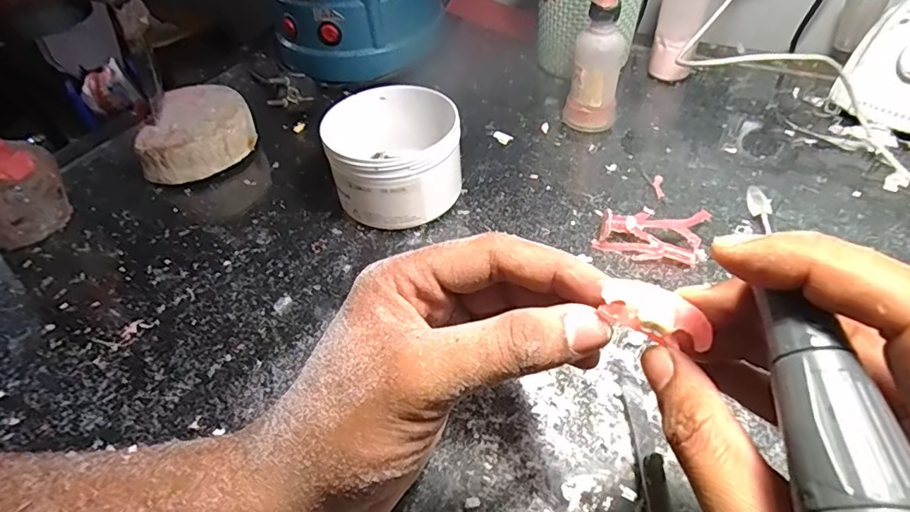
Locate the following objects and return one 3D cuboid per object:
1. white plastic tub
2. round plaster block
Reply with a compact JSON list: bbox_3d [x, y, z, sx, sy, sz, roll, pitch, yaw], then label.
[{"bbox_3d":[-0.042,-0.068,0.369,0.087,0.065,0.103,-18,48,-12],"label":"white plastic tub"},{"bbox_3d":[-0.212,-0.101,0.430,0.087,0.043,0.080,-2,46,2],"label":"round plaster block"}]

